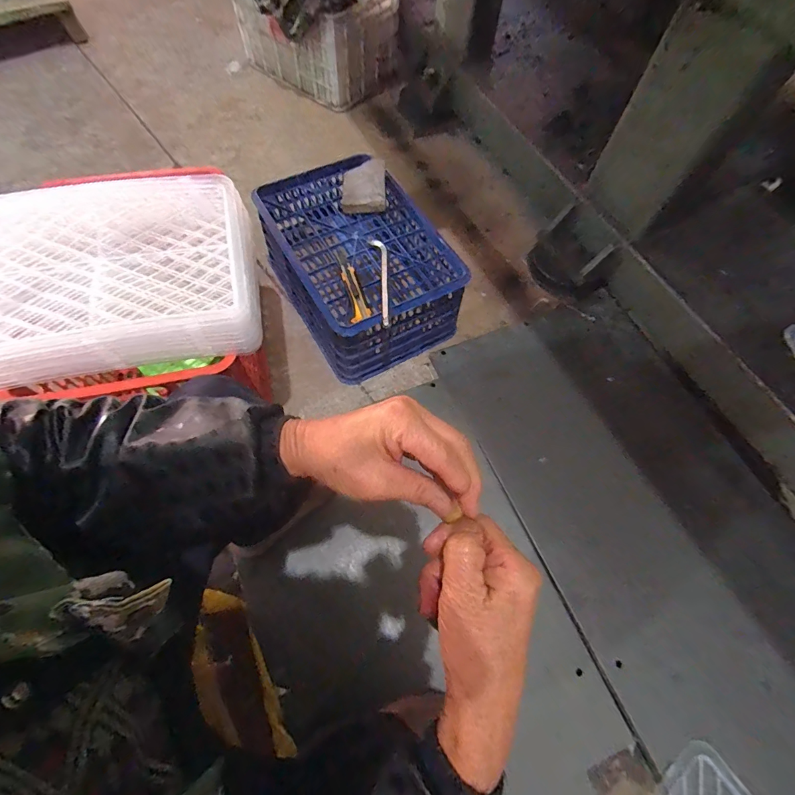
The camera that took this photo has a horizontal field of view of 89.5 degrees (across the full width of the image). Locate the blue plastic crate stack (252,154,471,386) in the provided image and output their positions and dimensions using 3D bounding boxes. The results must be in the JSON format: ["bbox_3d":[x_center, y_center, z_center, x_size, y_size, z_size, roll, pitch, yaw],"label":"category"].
[{"bbox_3d":[-0.094,-0.318,0.960,0.345,0.199,0.483,-30,70,-15],"label":"blue plastic crate stack"}]

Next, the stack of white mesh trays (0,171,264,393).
[{"bbox_3d":[-0.454,-0.195,0.628,0.429,0.077,0.358,-13,66,-9],"label":"stack of white mesh trays"}]

